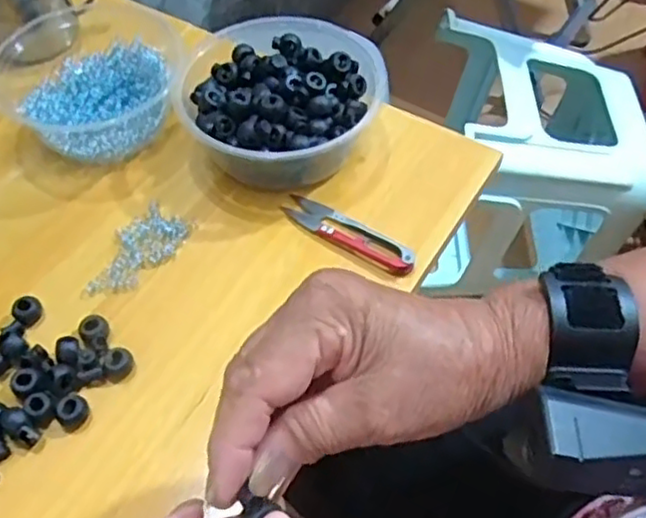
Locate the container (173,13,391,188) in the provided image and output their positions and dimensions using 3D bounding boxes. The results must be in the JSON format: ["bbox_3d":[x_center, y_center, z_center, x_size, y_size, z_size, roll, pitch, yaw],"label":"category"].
[{"bbox_3d":[-0.034,-0.110,0.491,0.139,0.057,0.145,0,54,0],"label":"container"}]

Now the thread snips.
[{"bbox_3d":[0.016,-0.019,0.455,0.098,0.012,0.022,31,60,21],"label":"thread snips"}]

